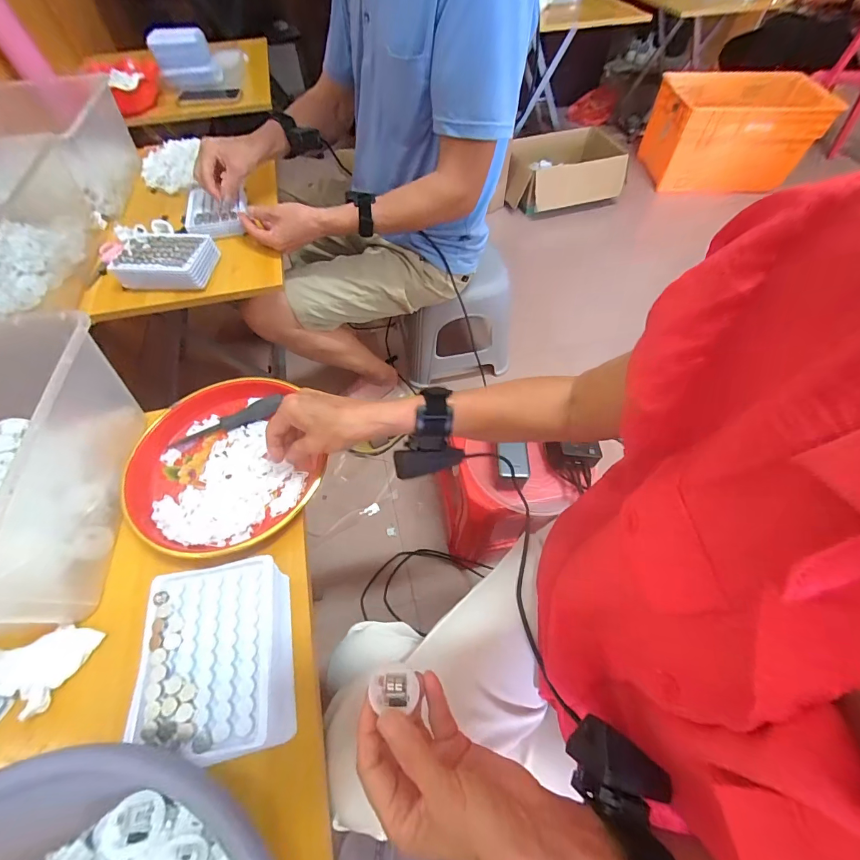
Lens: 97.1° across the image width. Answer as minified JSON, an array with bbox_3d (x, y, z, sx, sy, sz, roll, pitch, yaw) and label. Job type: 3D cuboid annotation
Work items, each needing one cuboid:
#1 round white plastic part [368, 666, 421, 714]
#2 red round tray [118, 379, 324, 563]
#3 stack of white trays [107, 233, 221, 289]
[{"bbox_3d":[-0.024,0.171,0.252,0.033,0.004,0.028,9,21,-13],"label":"round white plastic part"},{"bbox_3d":[-0.228,0.035,0.439,0.214,0.029,0.210,0,58,0],"label":"red round tray"},{"bbox_3d":[-0.424,-0.277,0.624,0.136,0.042,0.106,-1,58,-1],"label":"stack of white trays"}]

